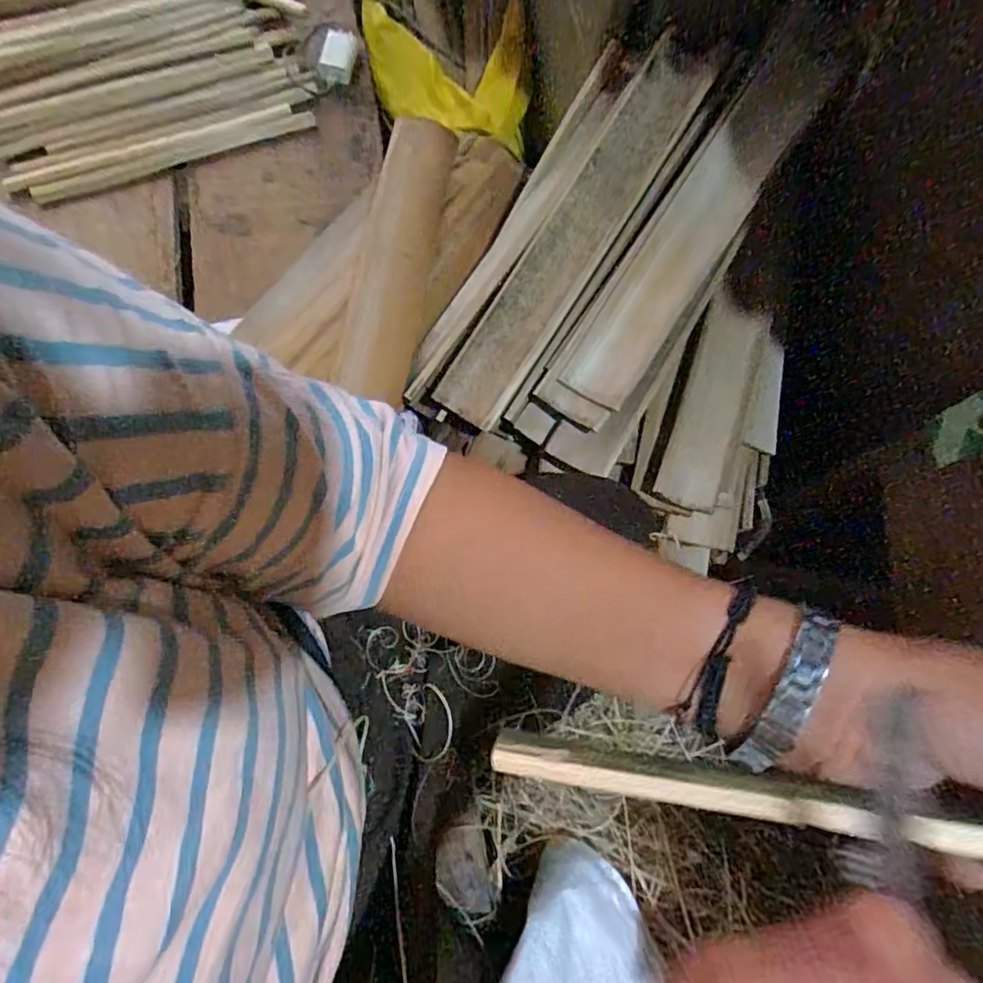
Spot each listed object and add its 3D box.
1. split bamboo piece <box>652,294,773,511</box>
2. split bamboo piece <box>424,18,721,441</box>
[{"bbox_3d":[0.228,-0.085,0.593,0.092,0.014,0.208,17,90,-27],"label":"split bamboo piece"},{"bbox_3d":[0.079,-0.246,0.554,0.069,0.016,0.408,34,91,8],"label":"split bamboo piece"}]

